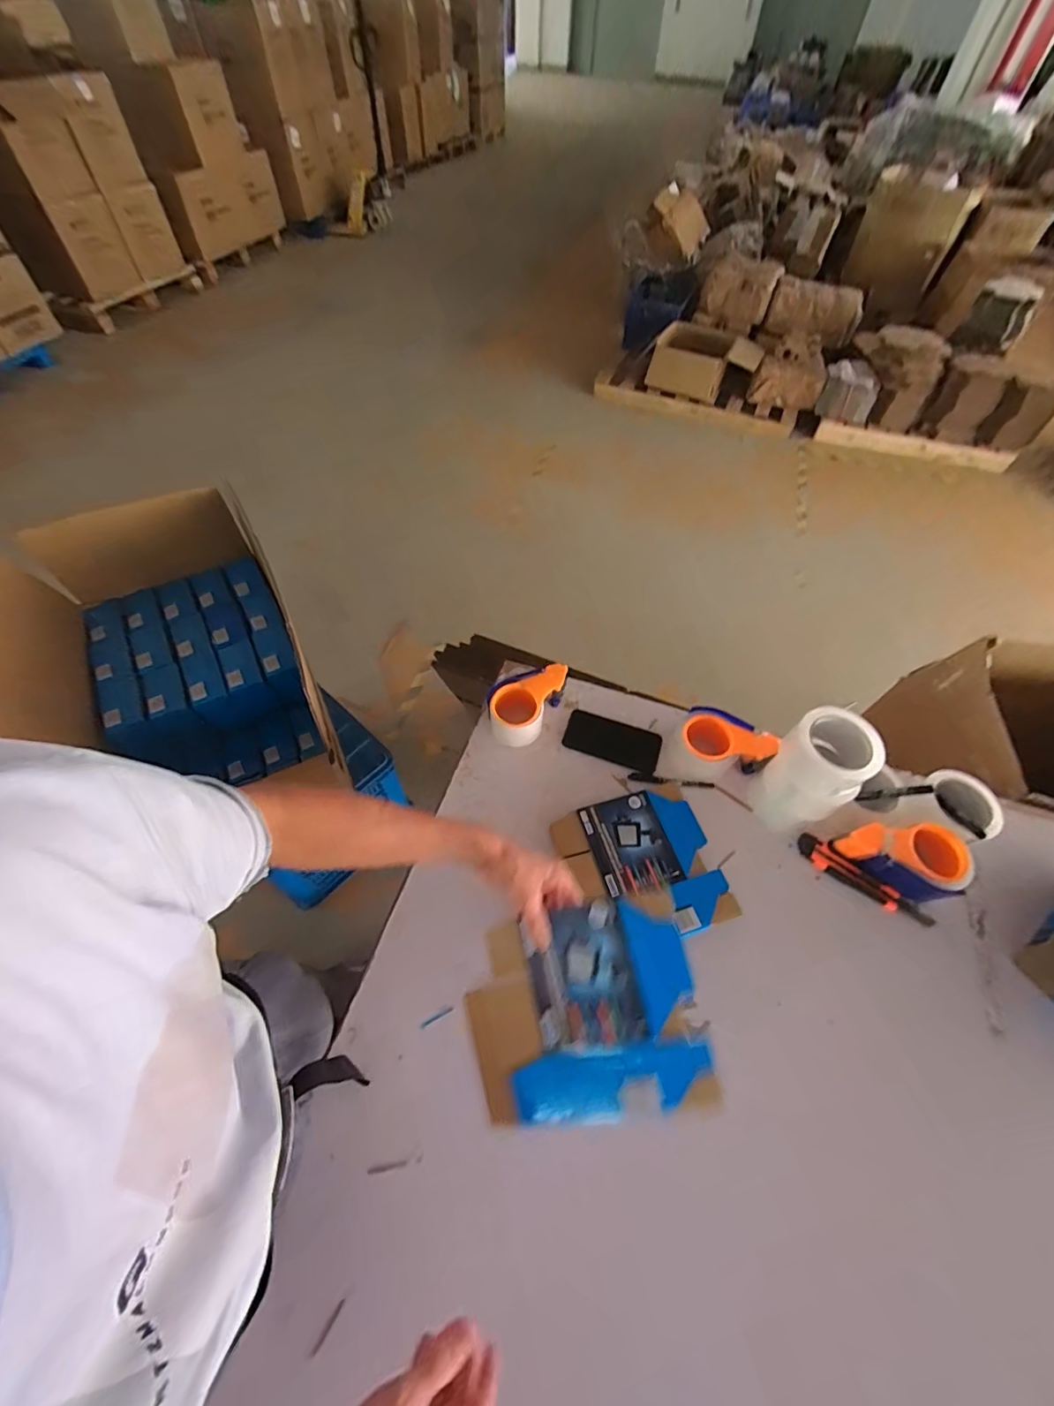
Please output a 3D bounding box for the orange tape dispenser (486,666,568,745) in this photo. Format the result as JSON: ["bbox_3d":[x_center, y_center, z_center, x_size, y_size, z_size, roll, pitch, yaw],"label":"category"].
[{"bbox_3d":[0.006,0.005,0.825,0.142,0.070,0.101,-15,58,-12],"label":"orange tape dispenser"}]

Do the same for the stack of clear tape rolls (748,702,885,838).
[{"bbox_3d":[0.403,0.102,0.705,0.108,0.184,0.098,38,63,21],"label":"stack of clear tape rolls"}]

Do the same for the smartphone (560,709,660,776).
[{"bbox_3d":[0.145,0.063,0.838,0.158,0.007,0.081,17,57,10],"label":"smartphone"}]

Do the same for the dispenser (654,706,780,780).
[{"bbox_3d":[0.299,0.064,0.800,0.167,0.069,0.104,1,56,-1],"label":"dispenser"}]

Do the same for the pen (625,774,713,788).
[{"bbox_3d":[0.234,0.129,0.799,0.136,0.008,0.015,7,56,3],"label":"pen"}]

